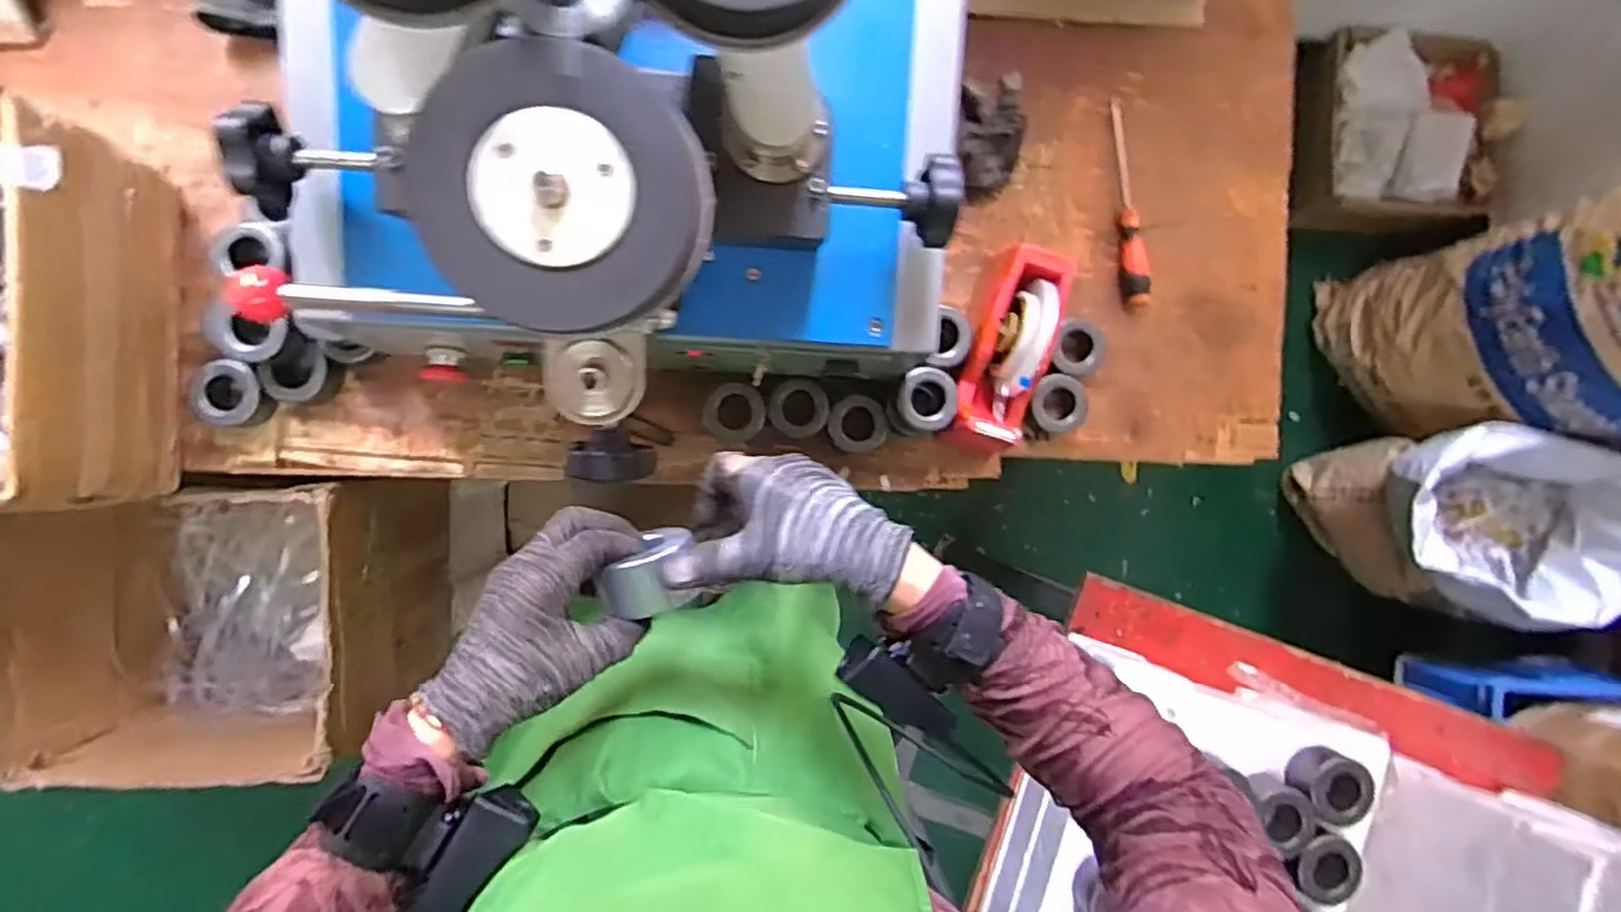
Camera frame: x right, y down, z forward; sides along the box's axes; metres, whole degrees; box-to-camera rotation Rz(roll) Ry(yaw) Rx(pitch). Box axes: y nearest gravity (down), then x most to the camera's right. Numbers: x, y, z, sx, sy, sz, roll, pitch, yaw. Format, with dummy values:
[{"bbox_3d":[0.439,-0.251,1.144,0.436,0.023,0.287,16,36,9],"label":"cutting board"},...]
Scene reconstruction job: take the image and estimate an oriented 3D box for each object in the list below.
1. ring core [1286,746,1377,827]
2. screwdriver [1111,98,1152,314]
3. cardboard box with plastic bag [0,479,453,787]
[{"bbox_3d":[0.467,0.296,0.678,0.059,0.044,0.059,0,91,-6],"label":"ring core"},{"bbox_3d":[0.341,-0.269,0.803,0.026,0.030,0.226,-8,92,-6],"label":"screwdriver"},{"bbox_3d":[-0.632,0.182,0.842,0.334,0.235,0.304,-1,91,-6],"label":"cardboard box with plastic bag"}]

